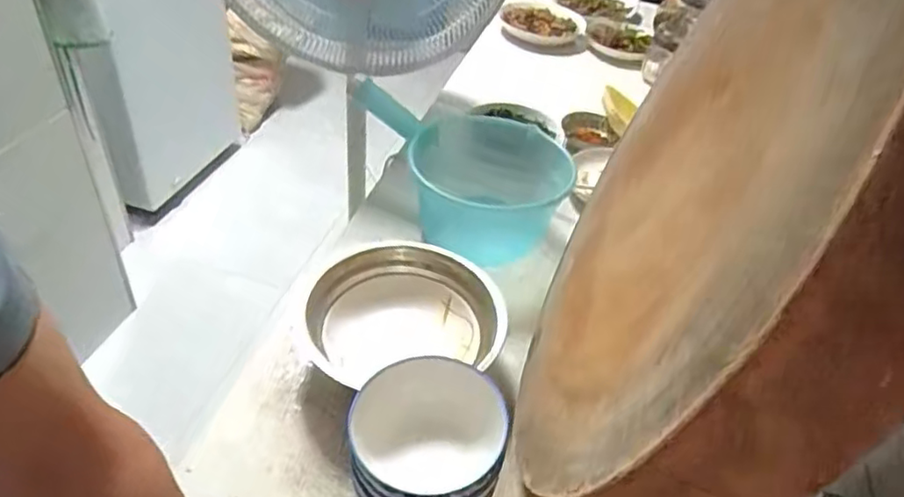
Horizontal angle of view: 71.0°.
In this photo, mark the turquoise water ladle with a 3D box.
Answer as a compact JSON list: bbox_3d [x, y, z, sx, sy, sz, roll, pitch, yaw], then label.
[{"bbox_3d":[0.011,-0.107,0.844,0.284,0.158,0.202,18,42,11],"label":"turquoise water ladle"}]

